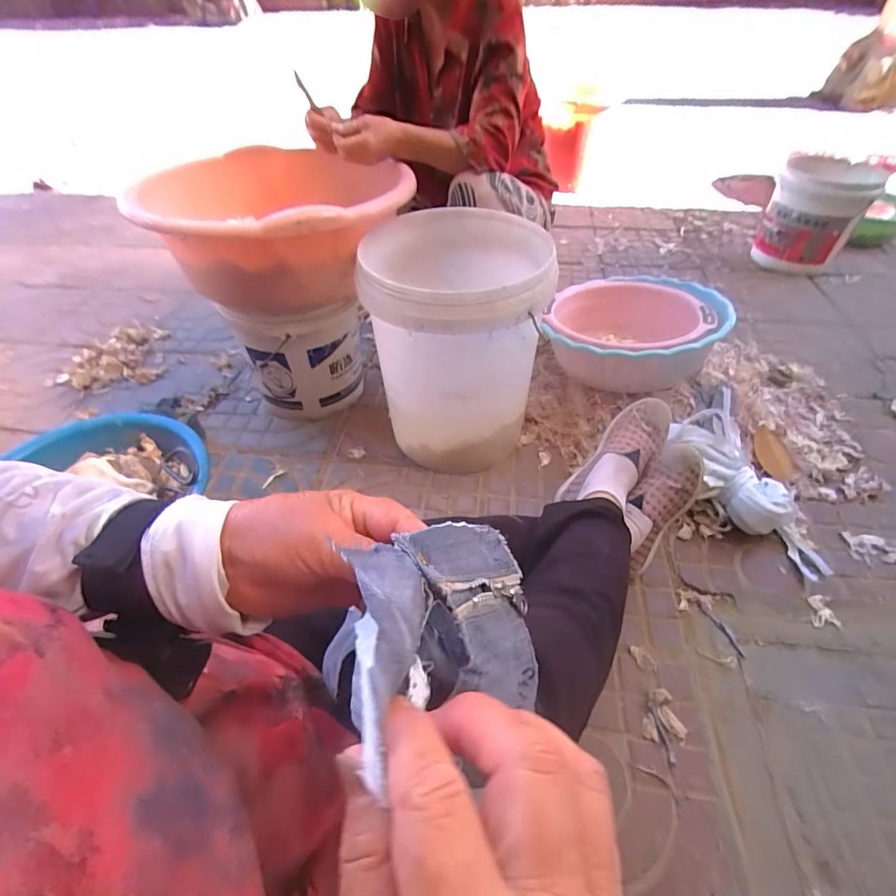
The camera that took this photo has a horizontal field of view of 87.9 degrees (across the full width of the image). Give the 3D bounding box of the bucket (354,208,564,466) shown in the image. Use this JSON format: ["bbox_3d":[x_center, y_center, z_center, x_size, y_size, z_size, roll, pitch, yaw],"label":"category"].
[{"bbox_3d":[0.018,-0.196,0.875,0.302,0.364,0.338,0,47,2],"label":"bucket"}]

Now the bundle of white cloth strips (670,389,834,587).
[{"bbox_3d":[0.488,0.060,0.777,0.151,0.074,0.346,-16,66,-17],"label":"bundle of white cloth strips"}]

